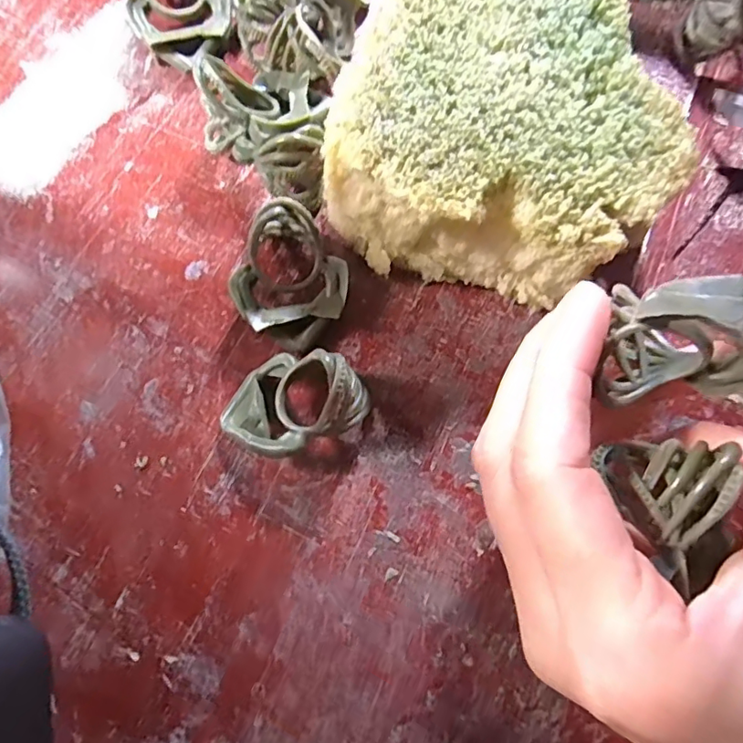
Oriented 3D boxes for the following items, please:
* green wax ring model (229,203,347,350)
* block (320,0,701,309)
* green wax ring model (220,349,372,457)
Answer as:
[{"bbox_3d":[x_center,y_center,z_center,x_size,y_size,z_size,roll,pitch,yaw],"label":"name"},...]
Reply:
[{"bbox_3d":[-0.025,-0.027,0.161,0.034,0.028,0.033,0,77,-2],"label":"green wax ring model"},{"bbox_3d":[0.041,-0.076,0.166,0.095,0.043,0.107,18,78,2],"label":"block"},{"bbox_3d":[-0.023,0.008,0.152,0.044,0.026,0.029,-15,78,-5],"label":"green wax ring model"}]

